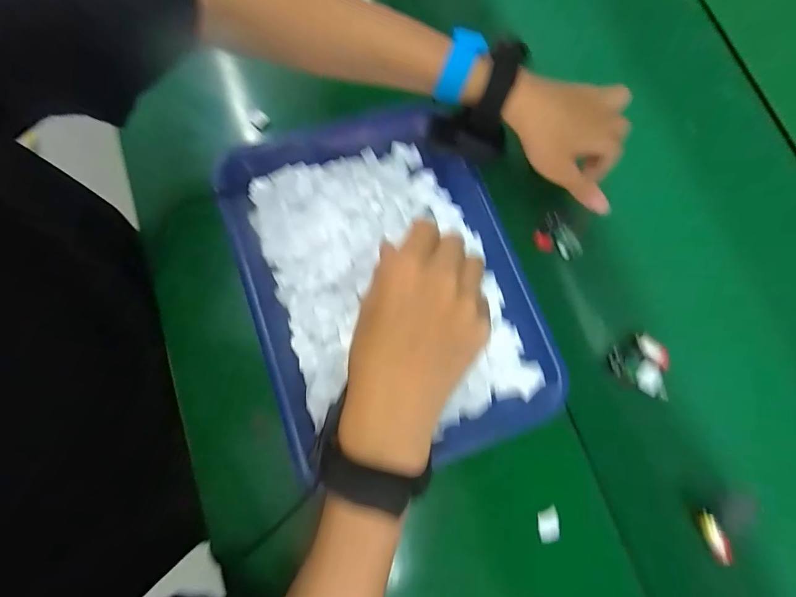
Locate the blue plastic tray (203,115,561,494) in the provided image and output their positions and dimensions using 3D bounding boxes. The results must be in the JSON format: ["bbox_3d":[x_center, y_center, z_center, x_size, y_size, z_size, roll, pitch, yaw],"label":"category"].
[{"bbox_3d":[-0.015,-0.021,0.360,0.253,0.039,0.351,-19,78,-6],"label":"blue plastic tray"}]

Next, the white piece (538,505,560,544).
[{"bbox_3d":[0.137,0.206,0.336,0.018,0.006,0.029,6,76,0],"label":"white piece"}]

